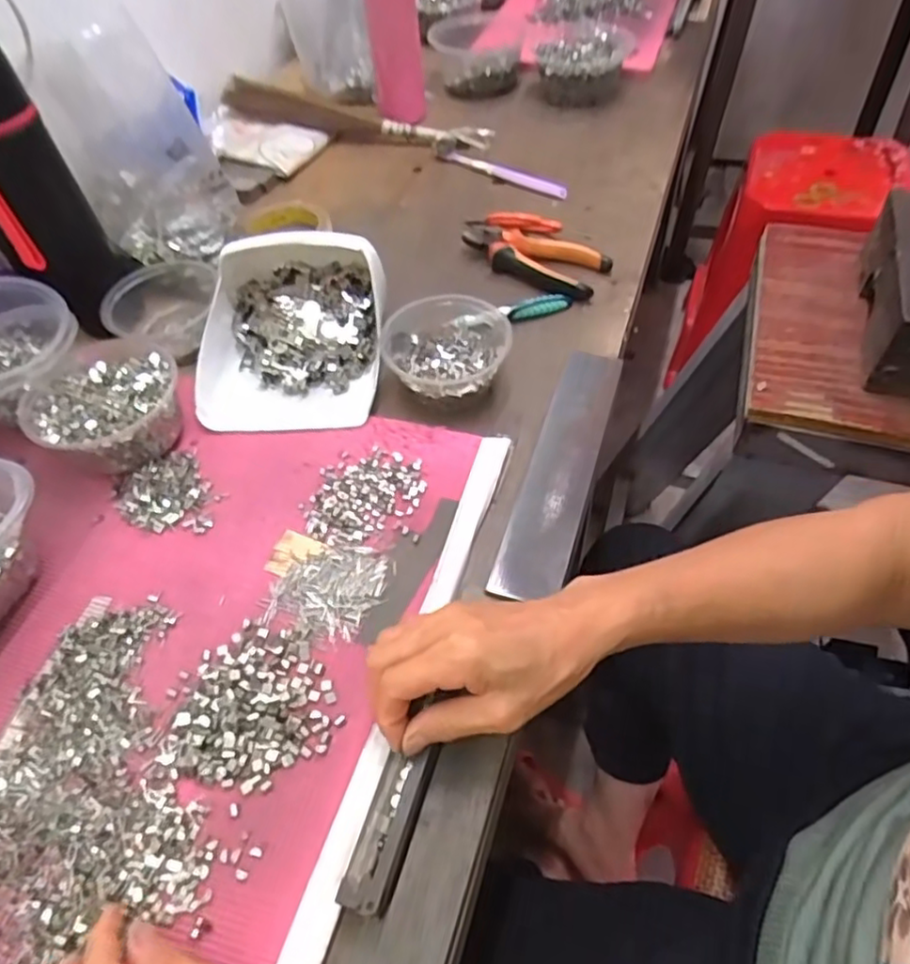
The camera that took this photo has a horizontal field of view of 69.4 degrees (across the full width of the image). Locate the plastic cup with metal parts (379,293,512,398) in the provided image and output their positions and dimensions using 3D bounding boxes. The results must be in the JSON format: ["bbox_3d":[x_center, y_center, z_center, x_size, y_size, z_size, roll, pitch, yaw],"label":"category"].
[{"bbox_3d":[-0.007,-0.114,0.559,0.104,0.045,0.104,-2,54,2],"label":"plastic cup with metal parts"}]

